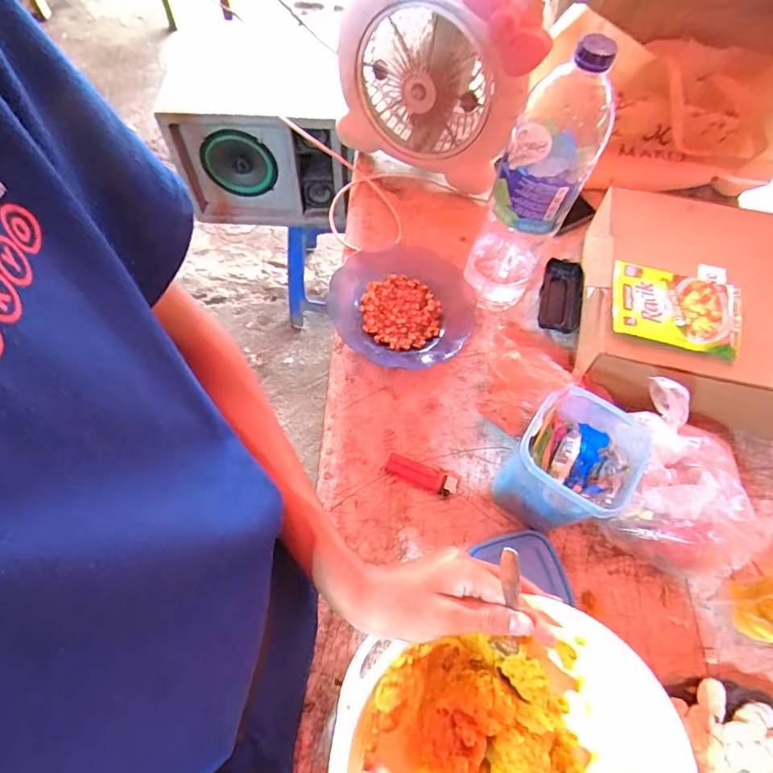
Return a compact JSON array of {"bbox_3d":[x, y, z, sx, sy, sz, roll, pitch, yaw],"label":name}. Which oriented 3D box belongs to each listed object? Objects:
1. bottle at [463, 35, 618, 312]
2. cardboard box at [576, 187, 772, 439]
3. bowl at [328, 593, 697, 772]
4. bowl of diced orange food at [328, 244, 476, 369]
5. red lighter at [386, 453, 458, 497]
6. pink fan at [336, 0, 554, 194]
[{"bbox_3d":[0.155,-0.203,0.530,0.086,0.311,0.090,24,65,8],"label":"bottle"},{"bbox_3d":[0.378,-0.096,0.599,0.271,0.118,0.271,15,67,3],"label":"cardboard box"},{"bbox_3d":[0.098,0.302,0.367,0.211,0.131,0.217,1,64,-2],"label":"bowl"},{"bbox_3d":[0.018,-0.105,0.620,0.185,0.053,0.175,1,64,-2],"label":"bowl of diced orange food"},{"bbox_3d":[0.040,0.100,0.544,0.079,0.014,0.024,19,64,7],"label":"red lighter"},{"bbox_3d":[0.062,-0.417,0.644,0.256,0.228,0.101,21,67,6],"label":"pink fan"}]

